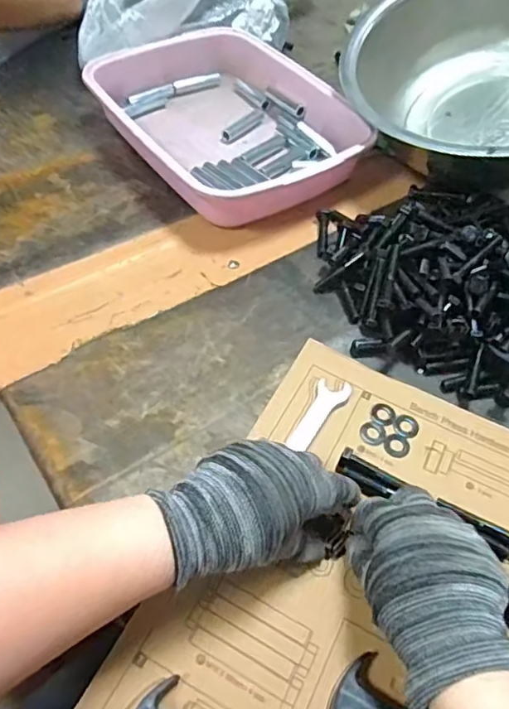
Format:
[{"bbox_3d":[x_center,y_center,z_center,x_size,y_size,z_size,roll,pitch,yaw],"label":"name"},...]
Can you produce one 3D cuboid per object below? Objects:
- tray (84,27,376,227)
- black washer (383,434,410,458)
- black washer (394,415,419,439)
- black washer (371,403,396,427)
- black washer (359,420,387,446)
[{"bbox_3d":[-0.031,-0.277,0.669,0.241,0.061,0.299,-26,58,-21],"label":"tray"},{"bbox_3d":[0.110,0.070,0.441,0.020,0.004,0.019,1,52,-2],"label":"black washer"},{"bbox_3d":[0.119,0.056,0.448,0.019,0.004,0.018,1,52,-2],"label":"black washer"},{"bbox_3d":[0.103,0.047,0.455,0.020,0.004,0.019,1,52,-2],"label":"black washer"},{"bbox_3d":[0.092,0.061,0.447,0.021,0.004,0.019,-35,61,-25],"label":"black washer"}]

